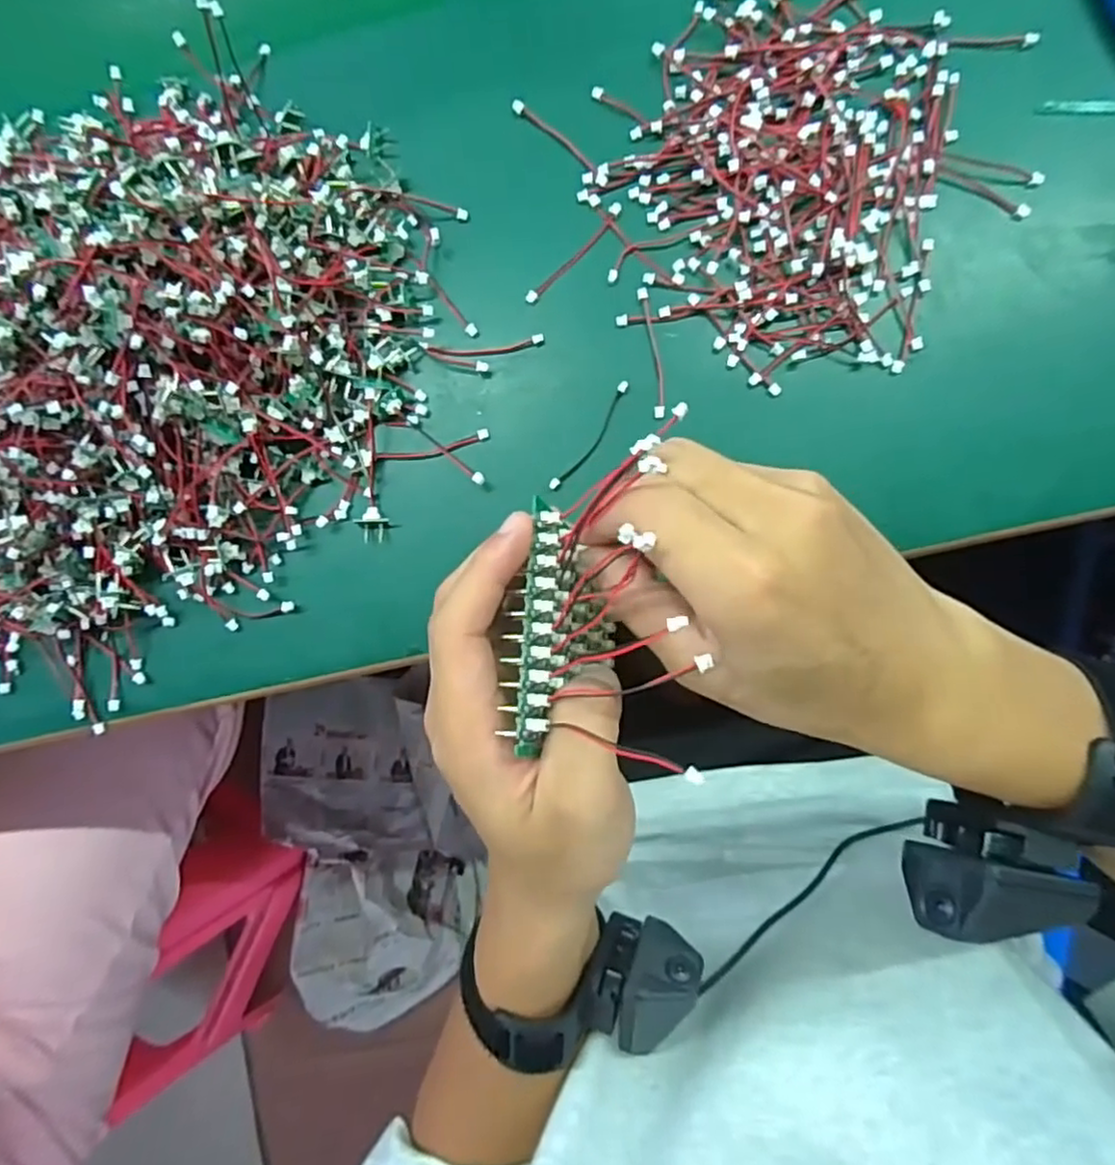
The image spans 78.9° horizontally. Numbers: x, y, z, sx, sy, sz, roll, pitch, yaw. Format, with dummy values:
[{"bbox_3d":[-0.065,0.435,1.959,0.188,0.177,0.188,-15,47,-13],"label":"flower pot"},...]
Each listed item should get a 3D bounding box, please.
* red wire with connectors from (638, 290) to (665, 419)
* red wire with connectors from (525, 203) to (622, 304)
[{"bbox_3d":[0.042,-0.102,0.301,0.006,0.004,0.058,-8,89,6],"label":"red wire with connectors"},{"bbox_3d":[0.007,-0.149,0.305,0.058,0.004,0.007,-44,86,4],"label":"red wire with connectors"}]

